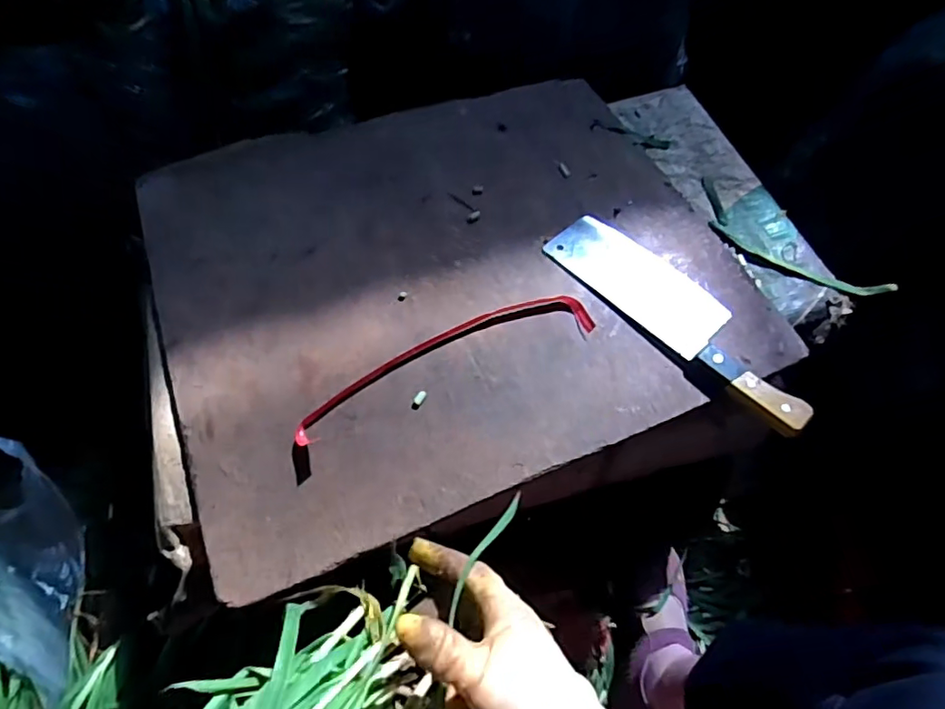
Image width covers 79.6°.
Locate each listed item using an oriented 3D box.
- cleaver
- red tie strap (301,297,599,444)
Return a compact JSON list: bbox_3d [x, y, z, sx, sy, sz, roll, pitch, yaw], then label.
[{"bbox_3d":[0.183,-0.039,0.509,0.065,0.021,0.268,-38,67,-18],"label":"cleaver"},{"bbox_3d":[-0.026,0.002,0.495,0.270,0.009,0.057,-21,63,-11],"label":"red tie strap"}]

